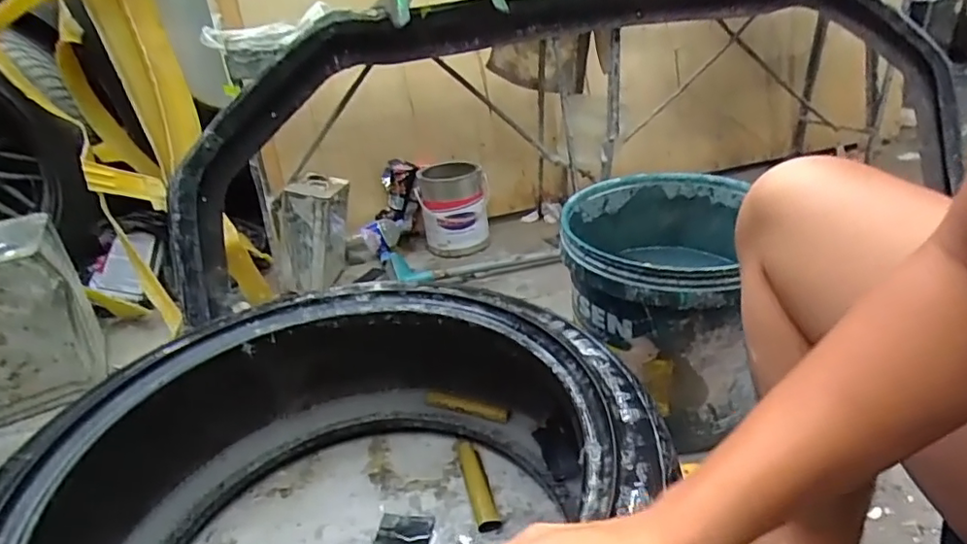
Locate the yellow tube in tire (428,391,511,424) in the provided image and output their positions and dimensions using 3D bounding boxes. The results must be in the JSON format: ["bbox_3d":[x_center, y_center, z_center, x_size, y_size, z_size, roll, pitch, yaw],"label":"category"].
[{"bbox_3d":[-0.027,0.212,0.892,0.136,0.015,0.019,7,31,22],"label":"yellow tube in tire"}]

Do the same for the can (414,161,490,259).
[{"bbox_3d":[-0.074,-0.165,1.464,0.170,0.197,0.170,-4,28,2],"label":"can"}]

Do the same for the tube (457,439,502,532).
[{"bbox_3d":[-0.010,0.294,0.797,0.031,0.023,0.163,-10,29,-10],"label":"tube"}]

